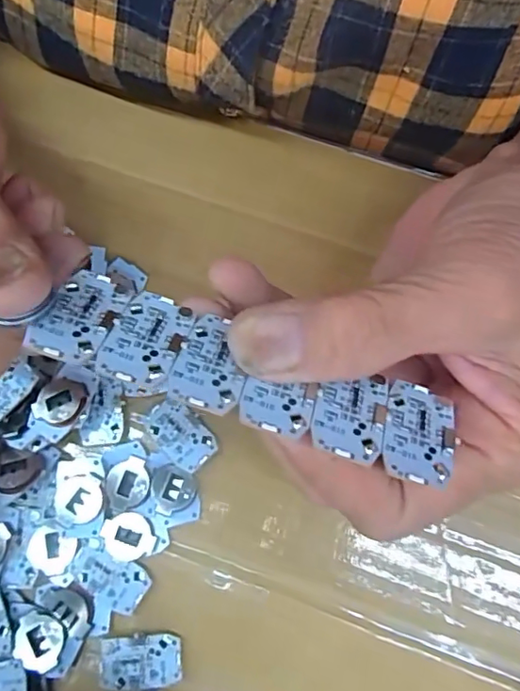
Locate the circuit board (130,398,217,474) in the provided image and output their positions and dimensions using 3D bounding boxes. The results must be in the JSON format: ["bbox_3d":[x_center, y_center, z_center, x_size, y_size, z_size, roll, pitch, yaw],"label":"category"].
[{"bbox_3d":[-0.033,0.034,0.215,0.019,0.004,0.032,-43,79,-8],"label":"circuit board"}]

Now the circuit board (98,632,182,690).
[{"bbox_3d":[-0.044,0.116,0.198,0.030,0.004,0.017,-3,80,0],"label":"circuit board"}]

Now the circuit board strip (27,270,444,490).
[{"bbox_3d":[-0.003,0.007,0.137,0.104,0.004,0.028,19,48,2],"label":"circuit board strip"}]

